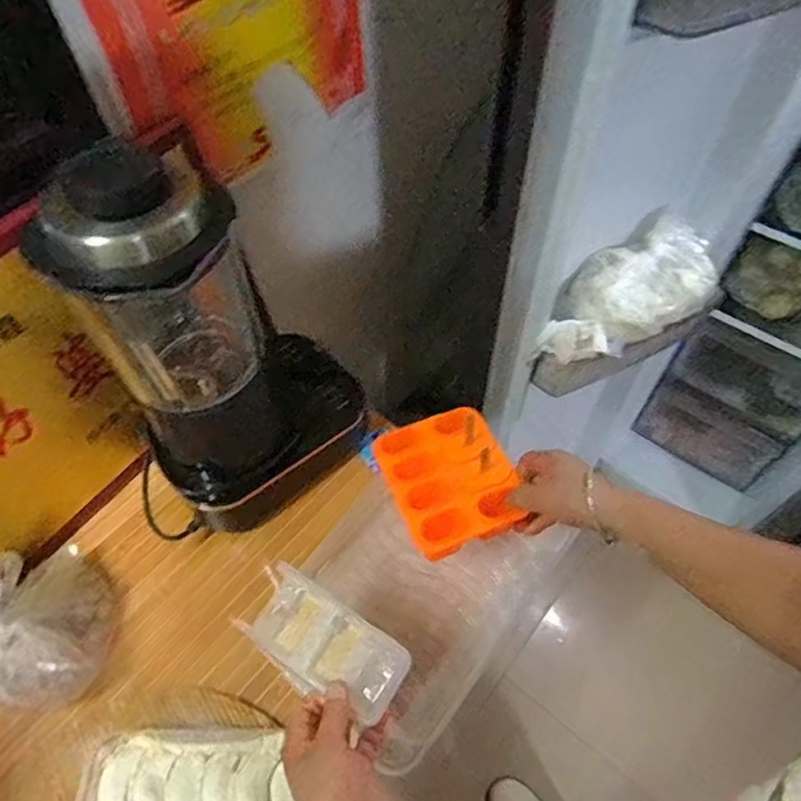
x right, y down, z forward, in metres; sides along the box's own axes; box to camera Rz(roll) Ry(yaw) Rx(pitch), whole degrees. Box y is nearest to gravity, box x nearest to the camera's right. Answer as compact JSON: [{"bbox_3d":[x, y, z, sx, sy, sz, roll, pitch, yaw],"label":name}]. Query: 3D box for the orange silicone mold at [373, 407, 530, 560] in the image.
[{"bbox_3d":[0.048,0.072,0.588,0.116,0.029,0.147,-19,58,-10],"label":"orange silicone mold"}]

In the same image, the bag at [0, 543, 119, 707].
[{"bbox_3d":[-0.382,0.223,0.595,0.136,0.110,0.167,-4,57,-1],"label":"bag"}]

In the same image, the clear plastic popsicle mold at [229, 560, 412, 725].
[{"bbox_3d":[-0.067,0.208,0.502,0.146,0.024,0.072,30,62,19],"label":"clear plastic popsicle mold"}]

